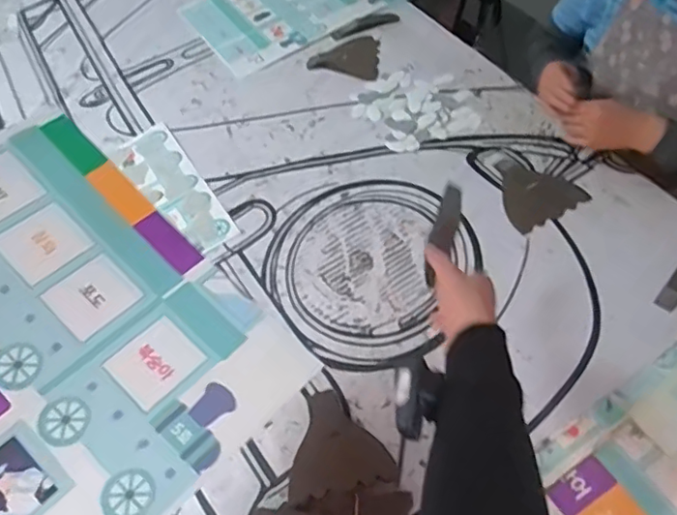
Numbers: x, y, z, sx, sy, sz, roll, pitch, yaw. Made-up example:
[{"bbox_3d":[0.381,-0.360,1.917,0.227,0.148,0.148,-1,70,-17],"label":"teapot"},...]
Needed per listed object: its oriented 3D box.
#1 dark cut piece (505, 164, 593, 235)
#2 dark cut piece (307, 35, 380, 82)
[{"bbox_3d":[0.358,-0.121,1.040,0.143,0.010,0.132,-27,56,-9],"label":"dark cut piece"},{"bbox_3d":[0.032,-0.480,1.341,0.167,0.012,0.153,18,61,17],"label":"dark cut piece"}]

